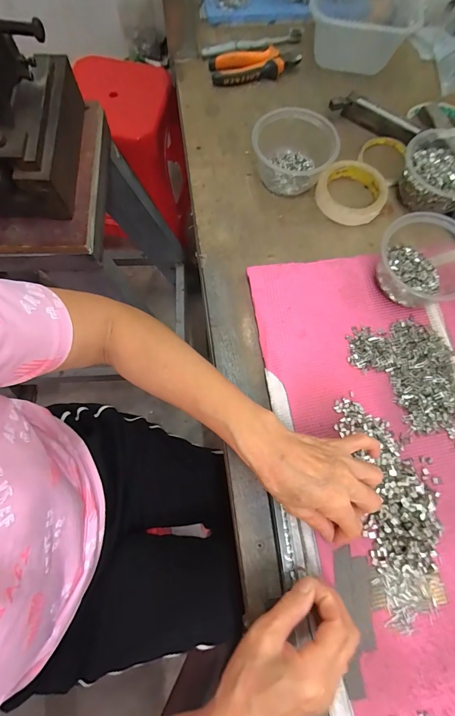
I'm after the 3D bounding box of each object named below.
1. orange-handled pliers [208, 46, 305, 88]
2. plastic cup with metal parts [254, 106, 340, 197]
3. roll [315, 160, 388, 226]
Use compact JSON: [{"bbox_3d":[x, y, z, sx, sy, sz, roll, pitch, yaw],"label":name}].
[{"bbox_3d":[0.047,-0.478,0.551,0.147,0.027,0.060,-8,72,-2],"label":"orange-handled pliers"},{"bbox_3d":[0.094,-0.290,0.475,0.115,0.064,0.091,14,73,5],"label":"plastic cup with metal parts"},{"bbox_3d":[0.183,-0.241,0.483,0.093,0.024,0.096,0,72,0],"label":"roll"}]

